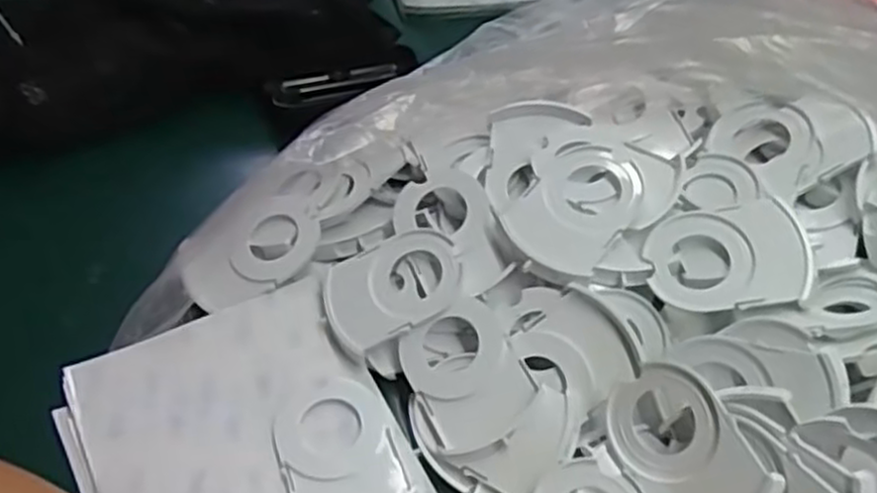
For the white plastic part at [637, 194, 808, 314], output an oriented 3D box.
[{"bbox_3d":[0.143,0.006,0.390,0.073,0.008,0.057,-14,61,14],"label":"white plastic part"}]

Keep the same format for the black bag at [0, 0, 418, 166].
[{"bbox_3d":[-0.190,-0.142,0.560,0.330,0.072,0.133,-12,51,-15],"label":"black bag"}]

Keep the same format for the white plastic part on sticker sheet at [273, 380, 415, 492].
[{"bbox_3d":[-0.048,0.100,0.379,0.056,0.010,0.079,-11,51,-15],"label":"white plastic part on sticker sheet"}]

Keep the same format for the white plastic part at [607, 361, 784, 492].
[{"bbox_3d":[0.107,0.092,0.346,0.008,0.056,0.075,8,40,-49],"label":"white plastic part"}]

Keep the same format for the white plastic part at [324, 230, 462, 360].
[{"bbox_3d":[-0.025,0.022,0.426,0.075,0.006,0.056,-22,60,7],"label":"white plastic part"}]

